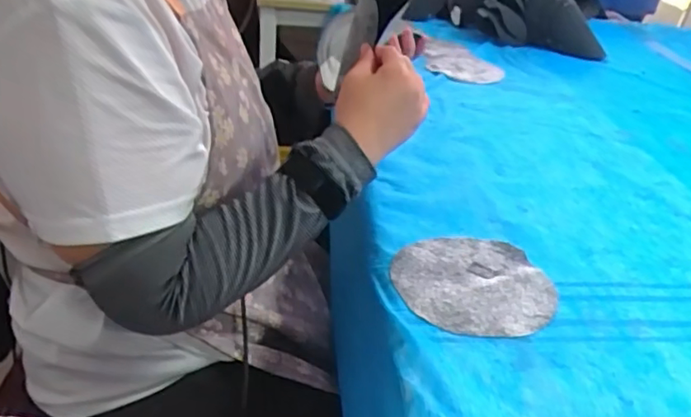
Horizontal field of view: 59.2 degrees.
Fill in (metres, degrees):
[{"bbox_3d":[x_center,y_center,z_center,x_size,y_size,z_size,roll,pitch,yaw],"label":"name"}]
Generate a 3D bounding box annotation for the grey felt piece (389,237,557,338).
[{"bbox_3d":[0.121,0.071,0.578,0.143,0.004,0.146,3,30,-2],"label":"grey felt piece"}]

